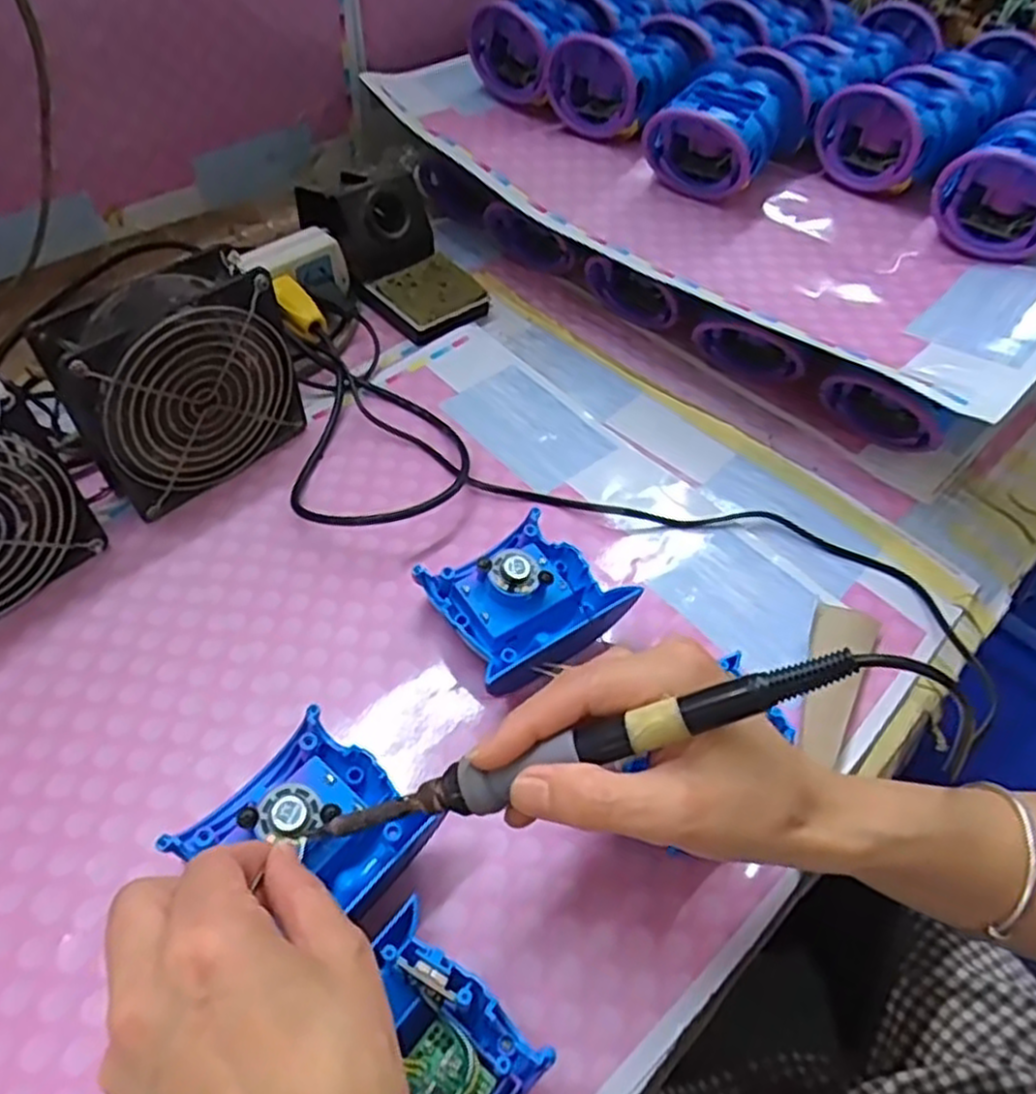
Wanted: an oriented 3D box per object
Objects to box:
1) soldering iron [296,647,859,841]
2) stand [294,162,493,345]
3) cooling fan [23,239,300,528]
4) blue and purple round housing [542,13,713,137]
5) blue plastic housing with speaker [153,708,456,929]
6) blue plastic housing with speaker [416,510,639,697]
[{"bbox_3d":[0.009,0.076,0.267,0.213,0.014,0.015,-23,49,18],"label":"soldering iron"},{"bbox_3d":[-0.098,-0.232,0.585,0.076,0.072,0.159,-33,60,-26],"label":"stand"},{"bbox_3d":[-0.195,-0.093,0.442,0.048,0.117,0.124,37,58,24],"label":"cooling fan"},{"bbox_3d":[0.085,-0.364,0.598,0.090,0.079,0.099,37,58,24],"label":"blue and purple round housing"},{"bbox_3d":[-0.087,0.118,0.320,0.076,0.031,0.077,32,56,20],"label":"blue plastic housing with speaker"},{"bbox_3d":[0.002,0.029,0.401,0.083,0.043,0.083,-32,60,-26],"label":"blue plastic housing with speaker"}]

